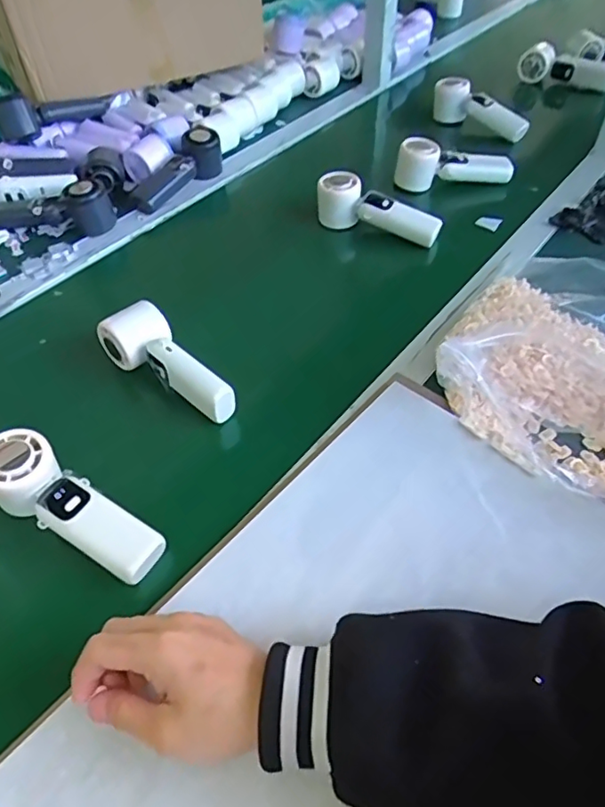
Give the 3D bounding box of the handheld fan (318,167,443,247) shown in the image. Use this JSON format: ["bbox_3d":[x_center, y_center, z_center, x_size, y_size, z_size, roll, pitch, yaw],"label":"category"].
[{"bbox_3d":[0.100,-0.255,0.744,0.169,0.056,0.050,21,53,18],"label":"handheld fan"}]

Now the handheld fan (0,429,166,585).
[{"bbox_3d":[-0.188,0.084,0.454,0.165,0.044,0.058,28,56,21],"label":"handheld fan"}]

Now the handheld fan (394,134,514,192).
[{"bbox_3d":[0.226,-0.354,0.824,0.157,0.063,0.067,-14,51,-11],"label":"handheld fan"}]

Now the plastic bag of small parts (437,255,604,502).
[{"bbox_3d":[0.273,-0.041,0.541,0.251,0.072,0.269,27,56,20],"label":"plastic bag of small parts"}]

